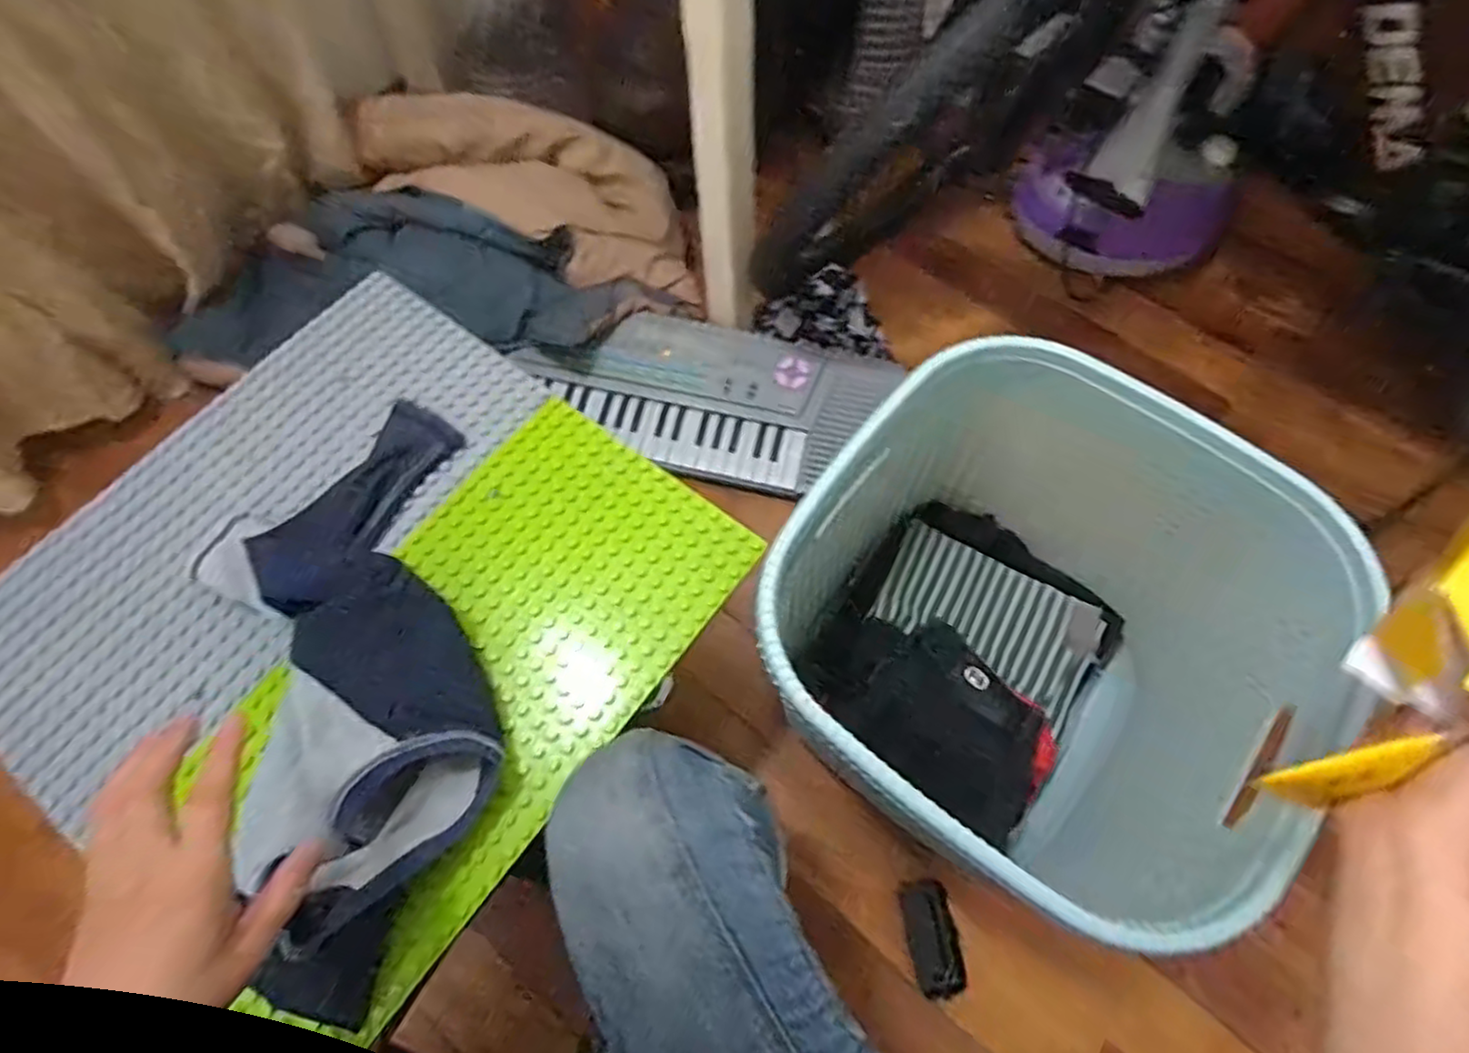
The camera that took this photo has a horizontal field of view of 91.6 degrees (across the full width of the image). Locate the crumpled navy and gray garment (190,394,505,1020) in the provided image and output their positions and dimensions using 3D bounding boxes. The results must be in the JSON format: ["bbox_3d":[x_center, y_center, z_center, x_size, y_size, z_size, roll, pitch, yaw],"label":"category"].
[{"bbox_3d":[-0.297,0.109,0.540,0.206,0.063,0.442,-13,66,-5],"label":"crumpled navy and gray garment"}]

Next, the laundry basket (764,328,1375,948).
[{"bbox_3d":[0.295,0.084,0.716,0.444,0.339,0.491,29,70,12],"label":"laundry basket"}]

